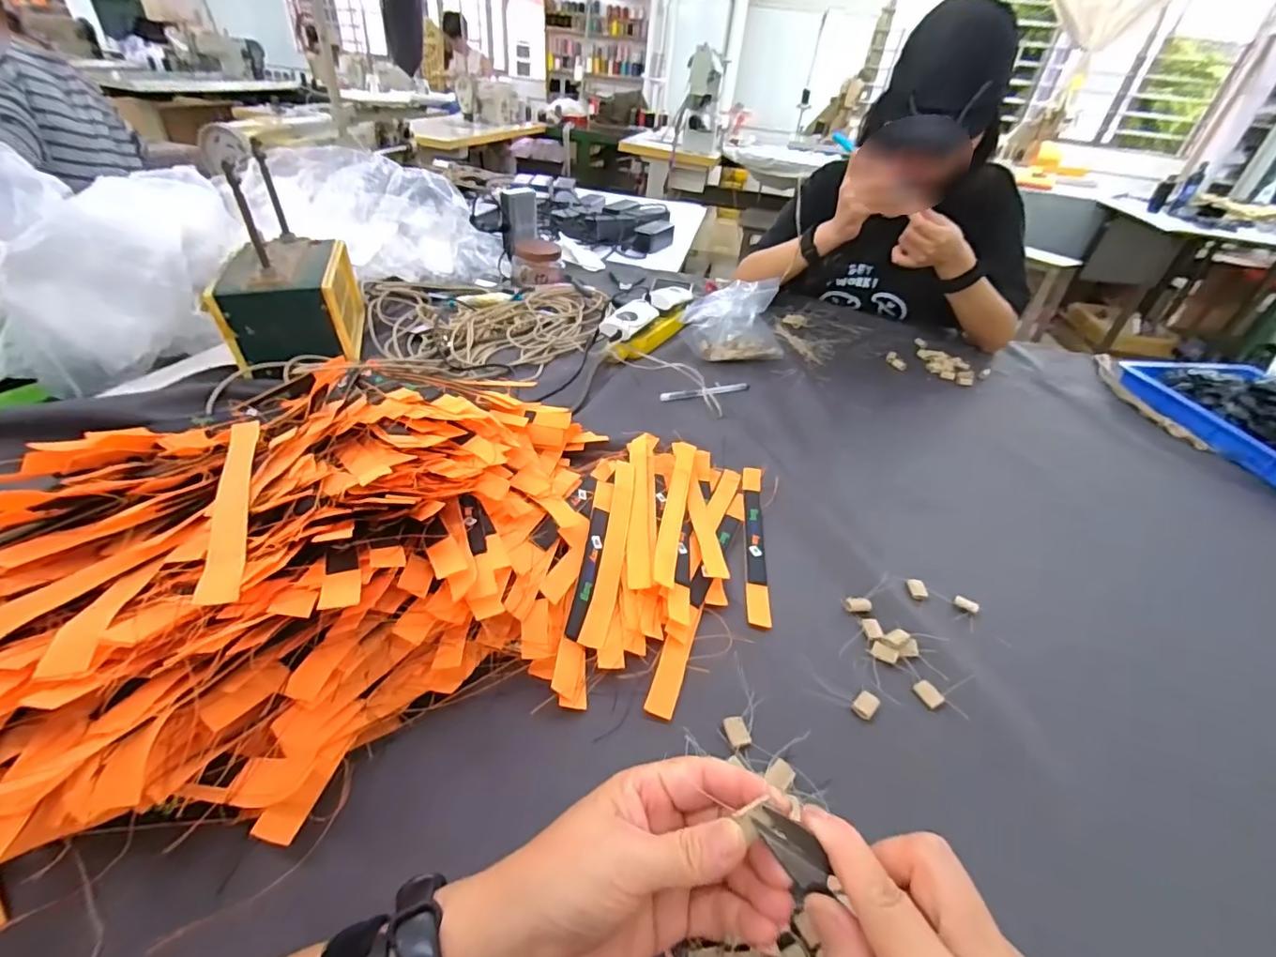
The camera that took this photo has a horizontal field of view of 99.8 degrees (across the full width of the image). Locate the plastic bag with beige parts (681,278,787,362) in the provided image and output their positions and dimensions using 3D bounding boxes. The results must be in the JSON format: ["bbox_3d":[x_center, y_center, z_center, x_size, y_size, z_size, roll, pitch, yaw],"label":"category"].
[{"bbox_3d":[0.155,-0.250,0.847,0.157,0.114,0.082,-5,40,-14],"label":"plastic bag with beige parts"}]

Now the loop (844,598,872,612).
[{"bbox_3d":[0.201,0.114,0.488,0.023,0.006,0.013,8,39,2],"label":"loop"}]

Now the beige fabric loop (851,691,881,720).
[{"bbox_3d":[0.174,0.173,0.410,0.015,0.005,0.021,35,47,31],"label":"beige fabric loop"}]

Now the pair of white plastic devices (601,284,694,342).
[{"bbox_3d":[0.020,-0.280,0.867,0.064,0.028,0.230,25,42,22],"label":"pair of white plastic devices"}]

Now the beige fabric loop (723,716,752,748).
[{"bbox_3d":[0.071,0.180,0.383,0.015,0.004,0.021,-6,41,-15],"label":"beige fabric loop"}]

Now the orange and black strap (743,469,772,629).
[{"bbox_3d":[0.120,0.060,0.550,0.021,0.006,0.219,6,39,5],"label":"orange and black strap"}]

